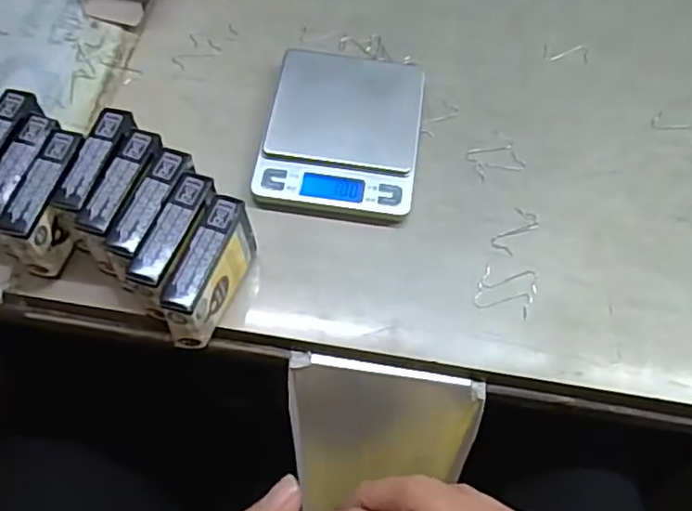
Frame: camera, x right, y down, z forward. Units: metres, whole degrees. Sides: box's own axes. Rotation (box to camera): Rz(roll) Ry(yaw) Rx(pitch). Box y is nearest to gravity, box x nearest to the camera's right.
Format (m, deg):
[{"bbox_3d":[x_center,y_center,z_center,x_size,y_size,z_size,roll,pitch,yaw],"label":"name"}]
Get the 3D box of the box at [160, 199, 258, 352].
[{"bbox_3d":[-0.076,0.012,0.370,0.021,0.054,0.078,19,63,7],"label":"box"}]

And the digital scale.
[{"bbox_3d":[-0.002,-0.084,0.444,0.103,0.021,0.125,8,63,1],"label":"digital scale"}]

